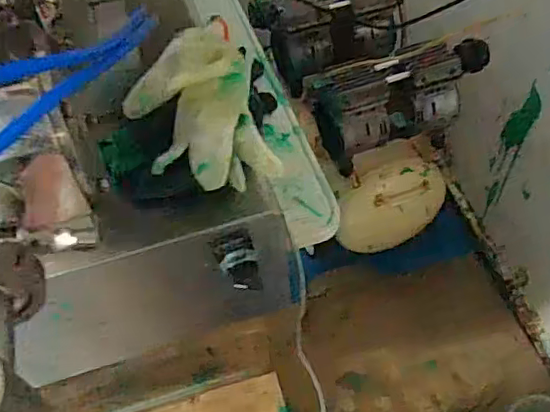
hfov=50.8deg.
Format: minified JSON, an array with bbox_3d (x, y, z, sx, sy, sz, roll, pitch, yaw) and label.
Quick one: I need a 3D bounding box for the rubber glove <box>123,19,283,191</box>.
[{"bbox_3d":[-0.057,-0.065,0.420,0.093,0.047,0.144,-14,53,-8],"label":"rubber glove"}]

